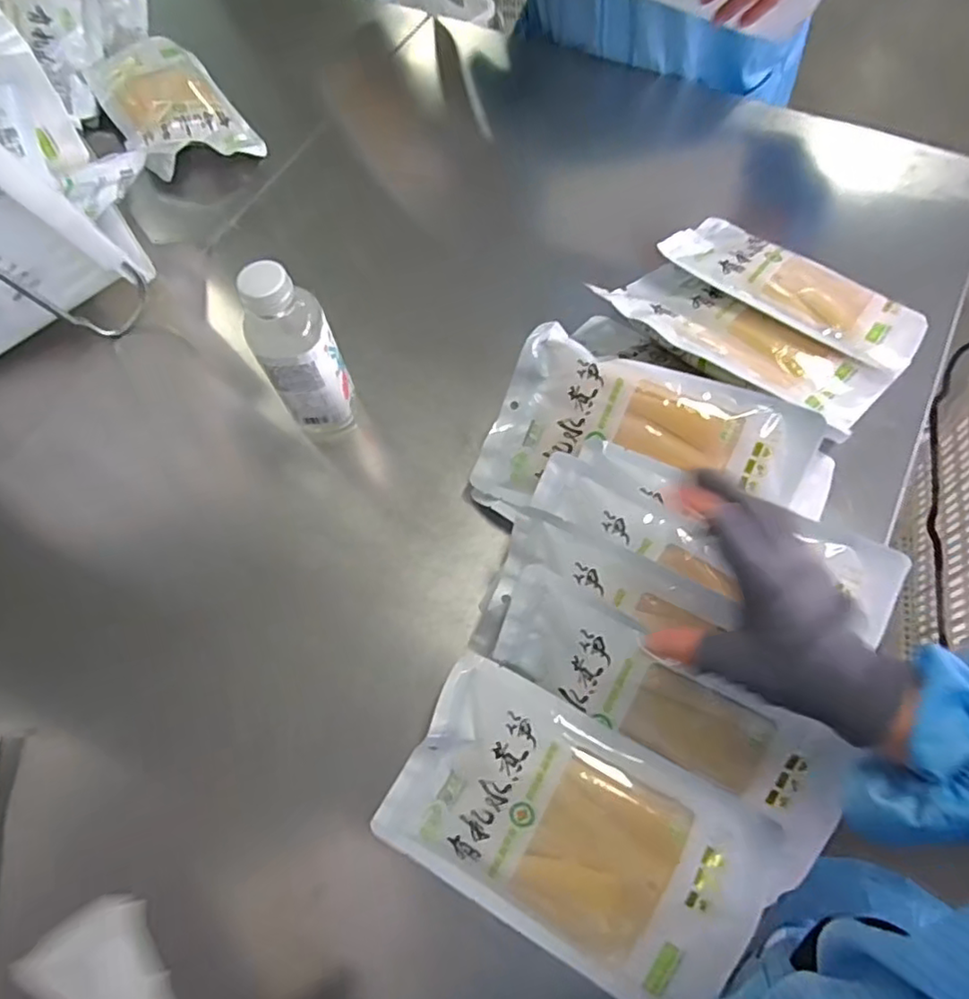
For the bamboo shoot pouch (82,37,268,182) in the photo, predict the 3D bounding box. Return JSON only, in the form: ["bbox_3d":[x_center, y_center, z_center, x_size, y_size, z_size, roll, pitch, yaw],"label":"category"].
[{"bbox_3d":[-0.421,-0.529,0.833,0.147,0.045,0.264,-33,67,-12],"label":"bamboo shoot pouch"}]

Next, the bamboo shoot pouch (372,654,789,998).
[{"bbox_3d":[0.060,0.238,0.438,0.252,0.023,0.156,27,92,15],"label":"bamboo shoot pouch"}]

